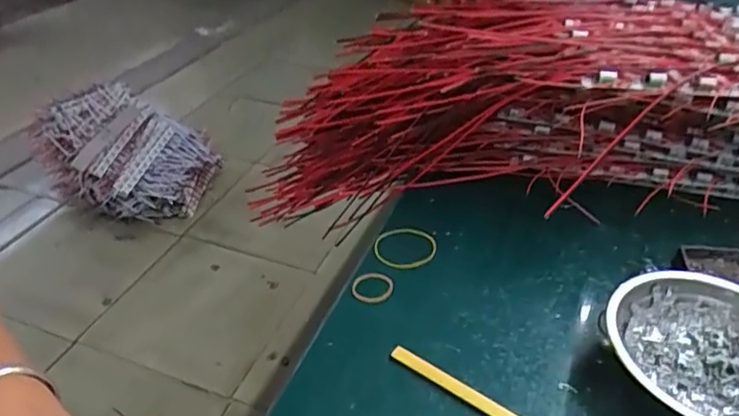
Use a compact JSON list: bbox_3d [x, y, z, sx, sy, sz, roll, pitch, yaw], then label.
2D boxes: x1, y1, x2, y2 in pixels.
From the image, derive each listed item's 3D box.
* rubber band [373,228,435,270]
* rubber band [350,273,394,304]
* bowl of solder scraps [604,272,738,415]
[{"bbox_3d":[0.031,0.033,0.474,0.054,0.006,0.041,-14,48,-22],"label":"rubber band"},{"bbox_3d":[0.004,0.059,0.437,0.031,0.005,0.026,-25,45,-31],"label":"rubber band"},{"bbox_3d":[0.216,0.097,0.369,0.129,0.039,0.124,1,37,-1],"label":"bowl of solder scraps"}]

